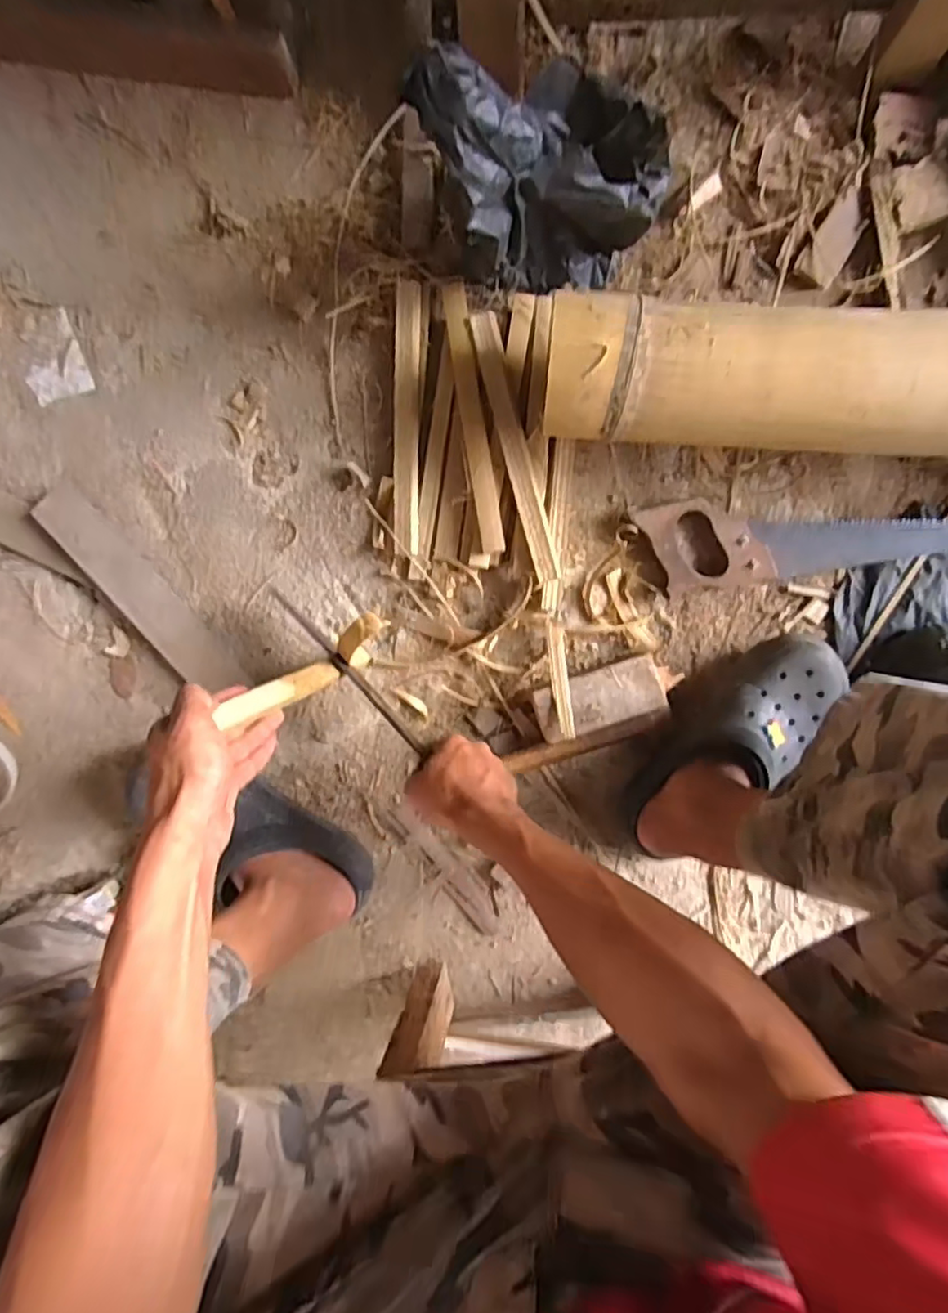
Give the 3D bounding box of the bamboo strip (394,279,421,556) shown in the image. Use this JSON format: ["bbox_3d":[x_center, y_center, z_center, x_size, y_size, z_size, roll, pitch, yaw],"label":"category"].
[{"bbox_3d":[-0.068,-0.245,0.667,0.025,0.006,0.270,1,91,-6],"label":"bamboo strip"}]

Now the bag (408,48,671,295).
[{"bbox_3d":[0.060,-0.417,0.551,0.200,0.214,0.127,-15,88,3],"label":"bag"}]

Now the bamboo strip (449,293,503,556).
[{"bbox_3d":[-0.002,-0.238,0.648,0.026,0.010,0.272,-9,89,4],"label":"bamboo strip"}]

